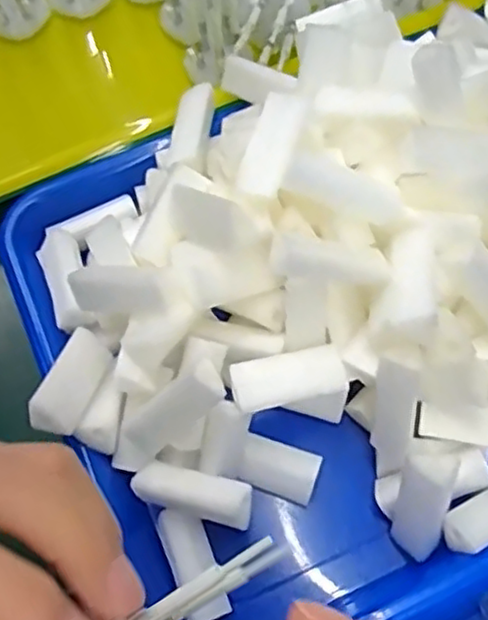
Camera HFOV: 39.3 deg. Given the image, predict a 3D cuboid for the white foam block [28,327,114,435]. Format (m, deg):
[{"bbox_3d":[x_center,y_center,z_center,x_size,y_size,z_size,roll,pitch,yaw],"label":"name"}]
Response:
[{"bbox_3d":[-0.071,0.030,0.285,0.016,0.016,0.054,13,40,8],"label":"white foam block"}]

